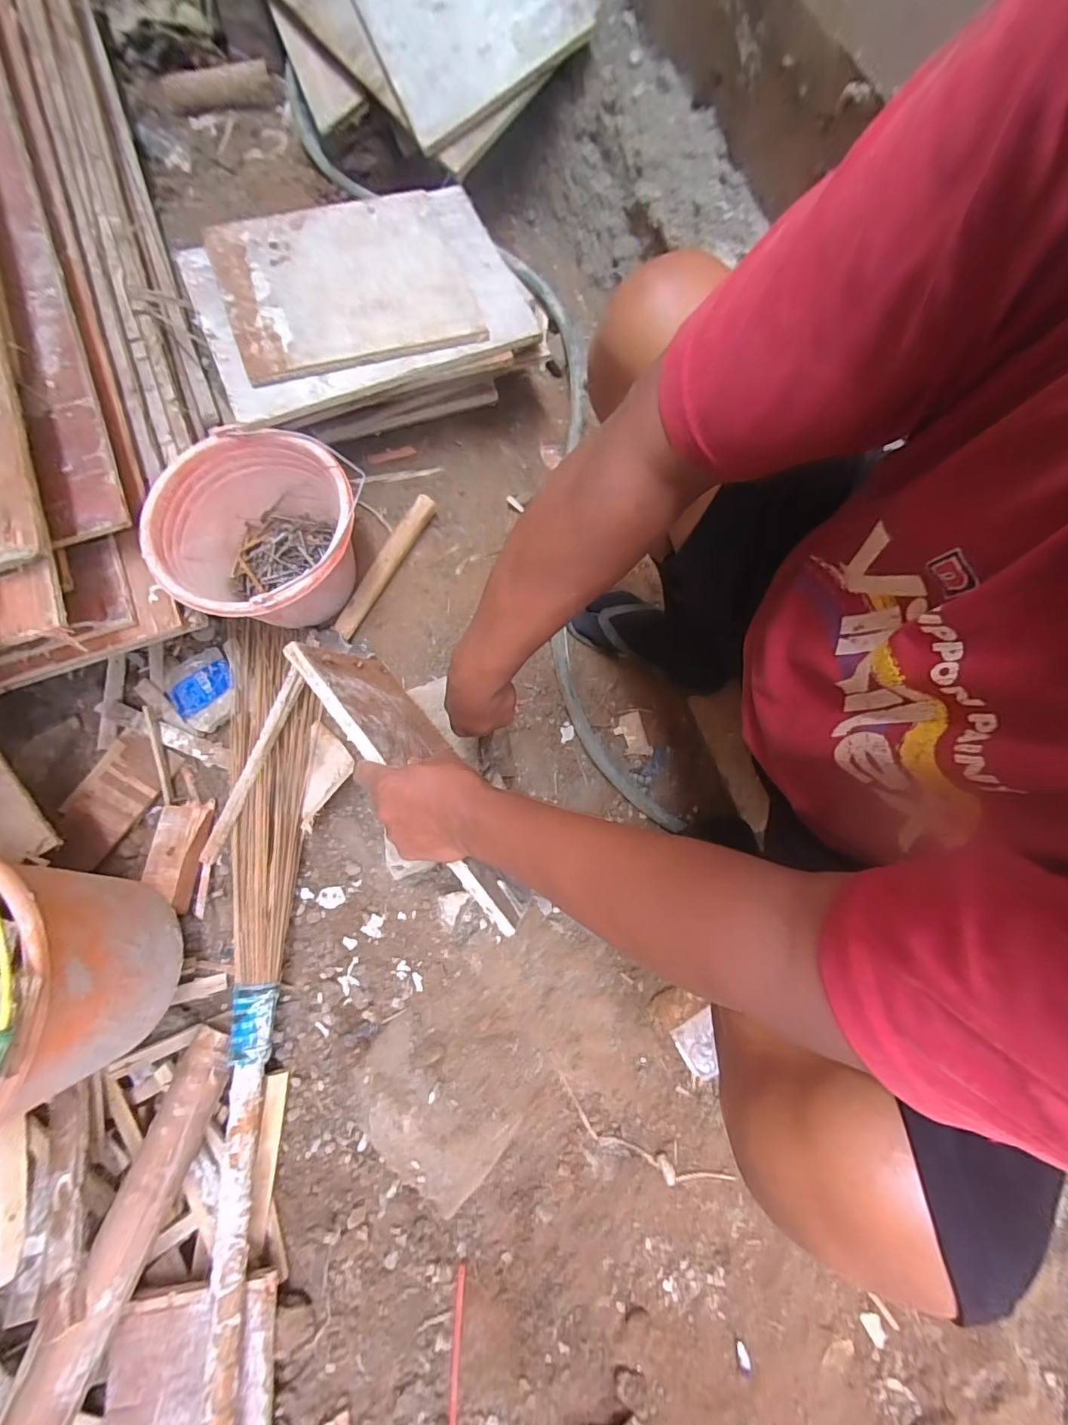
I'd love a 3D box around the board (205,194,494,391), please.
[{"bbox_3d":[-0.251,-0.574,0.682,0.312,0.018,0.260,-19,79,-8],"label":"board"}]

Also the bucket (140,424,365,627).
[{"bbox_3d":[-0.349,-0.221,0.699,0.243,0.169,0.242,0,81,1],"label":"bucket"}]

